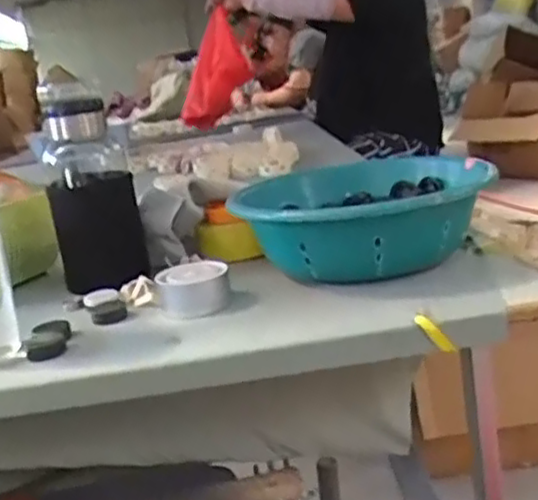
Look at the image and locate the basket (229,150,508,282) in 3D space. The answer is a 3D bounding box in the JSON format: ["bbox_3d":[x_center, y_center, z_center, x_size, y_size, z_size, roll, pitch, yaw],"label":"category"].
[{"bbox_3d":[0.101,-0.032,0.710,0.242,0.084,0.268,-1,17,23],"label":"basket"}]

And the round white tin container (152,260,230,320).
[{"bbox_3d":[-0.070,0.035,0.642,0.063,0.036,0.060,-10,16,-7],"label":"round white tin container"}]

